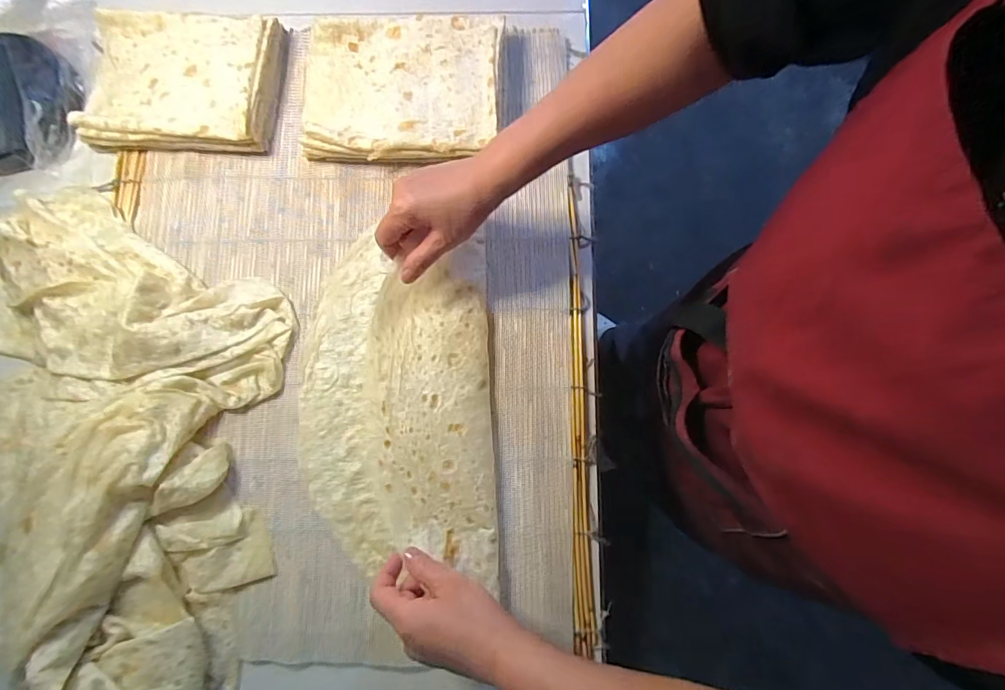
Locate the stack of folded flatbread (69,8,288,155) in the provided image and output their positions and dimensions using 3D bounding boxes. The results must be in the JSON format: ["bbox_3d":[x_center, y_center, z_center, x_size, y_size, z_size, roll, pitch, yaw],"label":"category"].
[{"bbox_3d":[-0.380,-0.307,0.541,0.230,0.043,0.162,2,80,2],"label":"stack of folded flatbread"}]

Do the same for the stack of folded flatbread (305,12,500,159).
[{"bbox_3d":[-0.120,-0.290,0.531,0.240,0.044,0.172,-1,80,1],"label":"stack of folded flatbread"}]

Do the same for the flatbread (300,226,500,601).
[{"bbox_3d":[-0.111,0.055,0.481,0.195,0.029,0.335,-3,80,1],"label":"flatbread"}]

